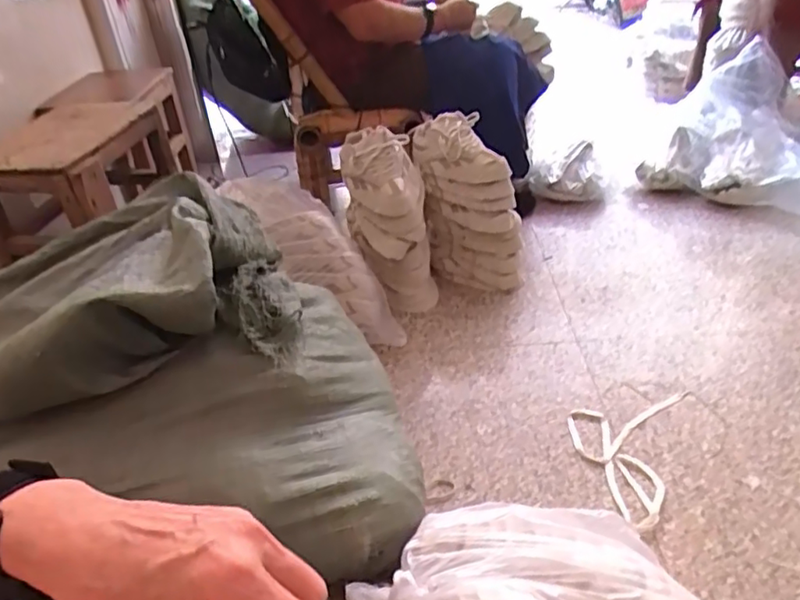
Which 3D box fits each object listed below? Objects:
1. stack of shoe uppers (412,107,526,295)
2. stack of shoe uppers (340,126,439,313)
[{"bbox_3d":[0.156,-0.210,1.379,0.226,0.368,0.160,0,35,7],"label":"stack of shoe uppers"},{"bbox_3d":[-0.022,-0.151,1.295,0.160,0.378,0.136,-10,35,-6],"label":"stack of shoe uppers"}]

